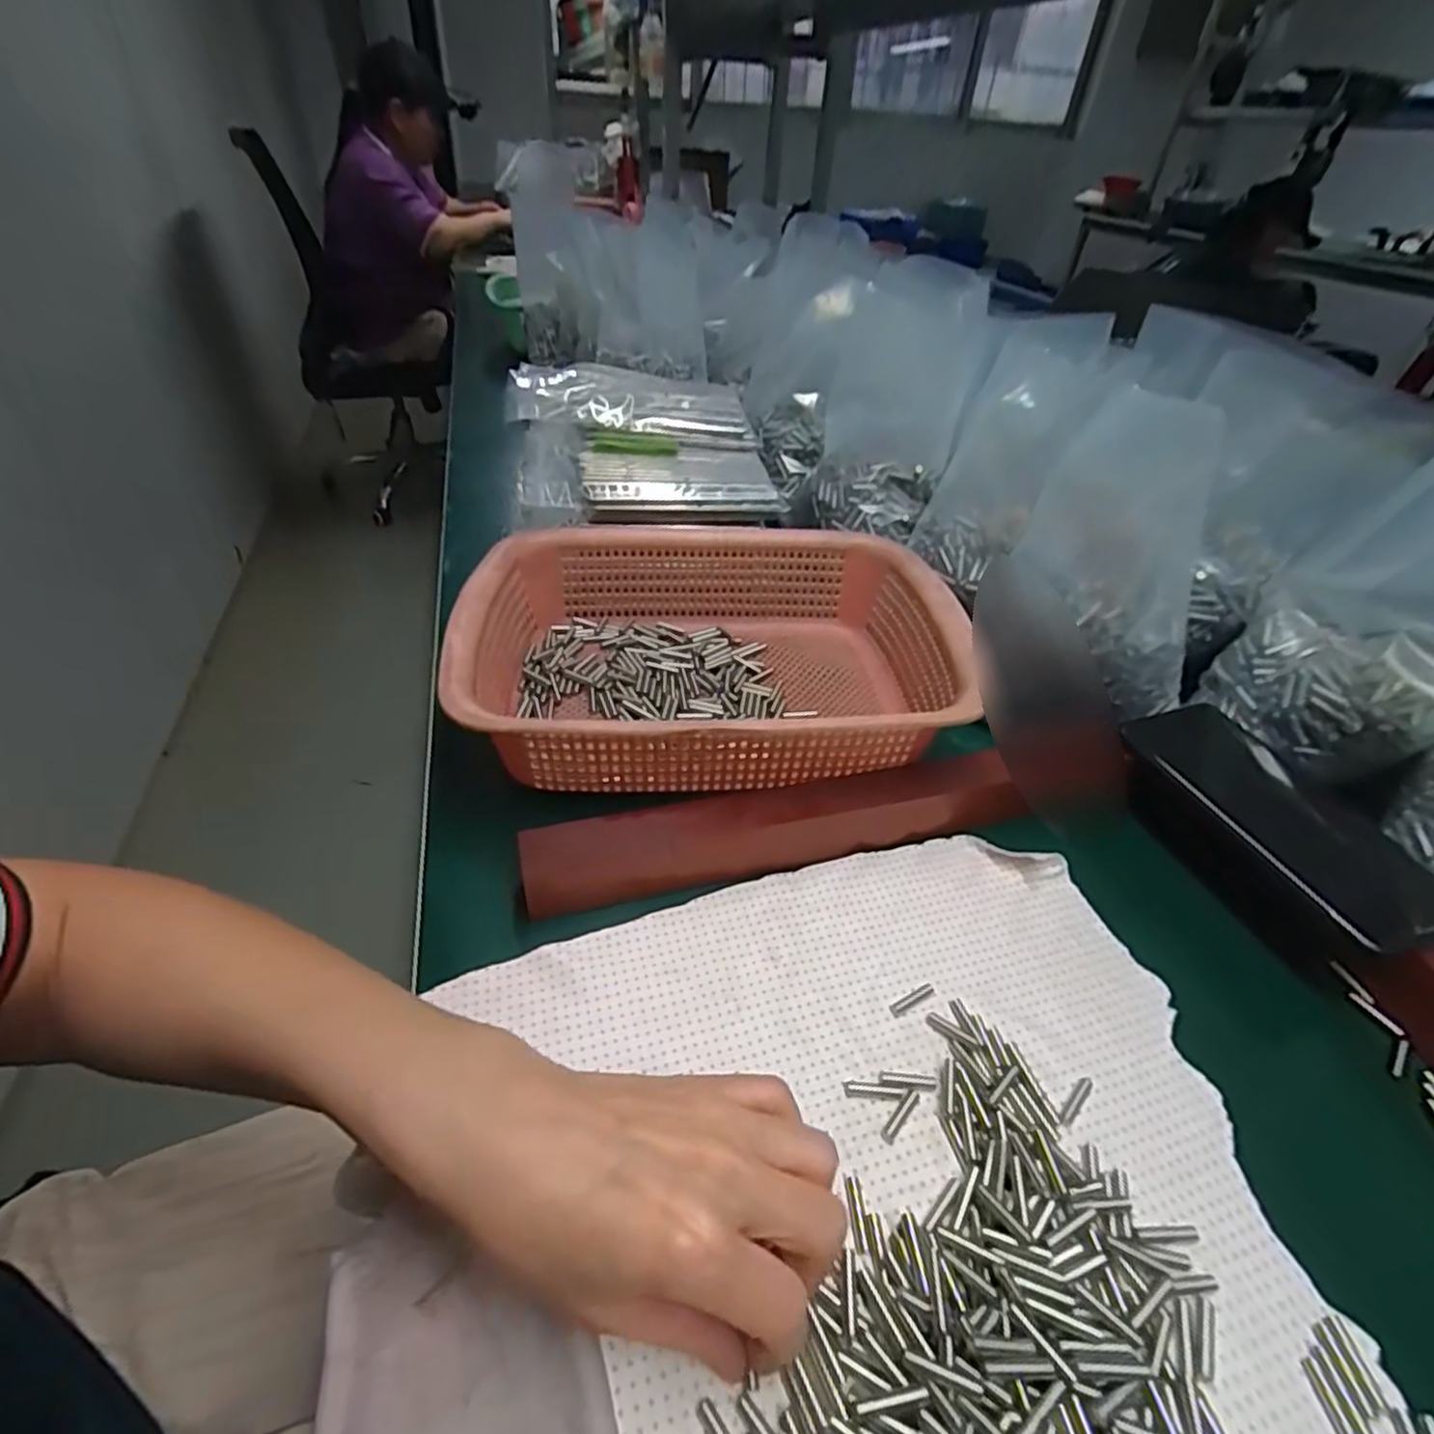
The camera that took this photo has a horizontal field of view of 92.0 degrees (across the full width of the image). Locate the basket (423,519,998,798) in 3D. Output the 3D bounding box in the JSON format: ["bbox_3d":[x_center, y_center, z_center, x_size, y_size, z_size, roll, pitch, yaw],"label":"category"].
[{"bbox_3d":[-0.004,-0.039,0.450,0.296,0.082,0.225,-1,41,-6],"label":"basket"}]

